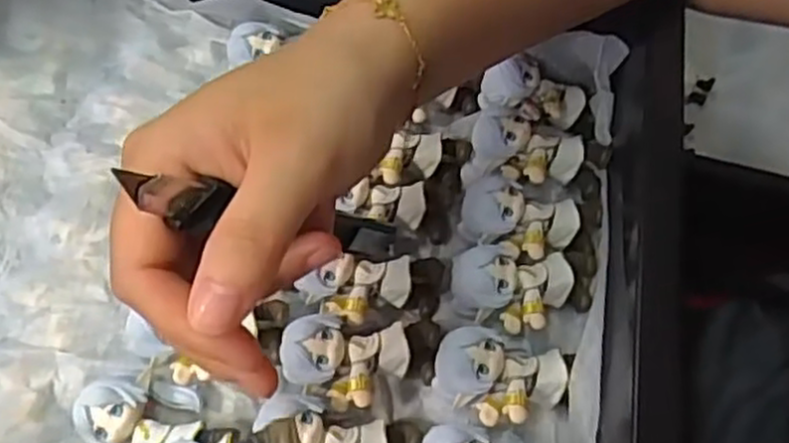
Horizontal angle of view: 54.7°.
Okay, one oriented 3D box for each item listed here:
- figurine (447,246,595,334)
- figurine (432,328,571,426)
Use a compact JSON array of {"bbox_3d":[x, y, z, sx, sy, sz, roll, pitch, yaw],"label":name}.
[{"bbox_3d":[0.055,0.029,0.324,0.067,0.022,0.035,0,61,-24],"label":"figurine"},{"bbox_3d":[0.043,0.064,0.305,0.053,0.028,0.035,2,61,-1],"label":"figurine"}]

